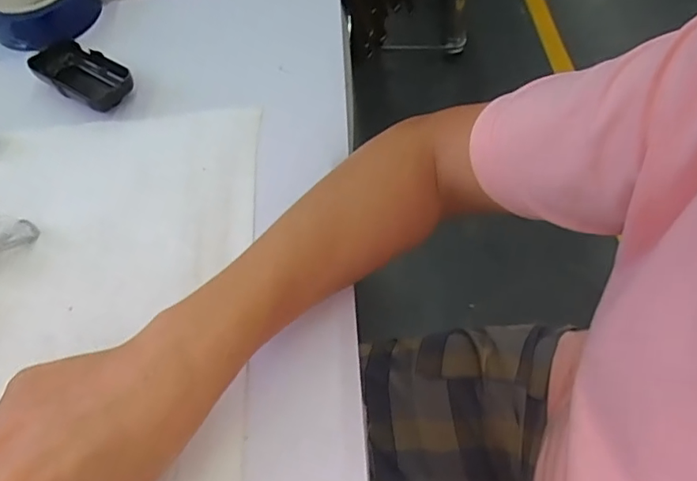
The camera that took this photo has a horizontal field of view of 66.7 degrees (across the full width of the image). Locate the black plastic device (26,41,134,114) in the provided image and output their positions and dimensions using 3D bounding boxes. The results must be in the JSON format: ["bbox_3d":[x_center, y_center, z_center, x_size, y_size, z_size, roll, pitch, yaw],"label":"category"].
[{"bbox_3d":[-0.257,-0.160,0.517,0.110,0.022,0.052,29,63,18],"label":"black plastic device"}]

